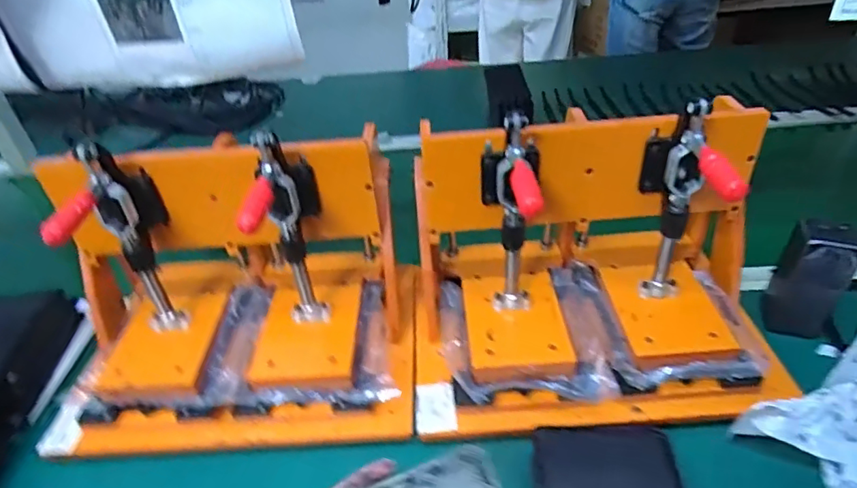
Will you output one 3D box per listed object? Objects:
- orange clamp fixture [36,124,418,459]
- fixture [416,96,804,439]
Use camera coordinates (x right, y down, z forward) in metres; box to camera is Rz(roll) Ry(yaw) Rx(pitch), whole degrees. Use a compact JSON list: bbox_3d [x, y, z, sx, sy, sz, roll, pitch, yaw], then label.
[{"bbox_3d":[-0.212,0.039,0.559,0.367,0.242,0.232,-5,37,0],"label":"orange clamp fixture"},{"bbox_3d":[0.161,0.003,0.539,0.368,0.215,0.230,-5,37,1],"label":"fixture"}]

